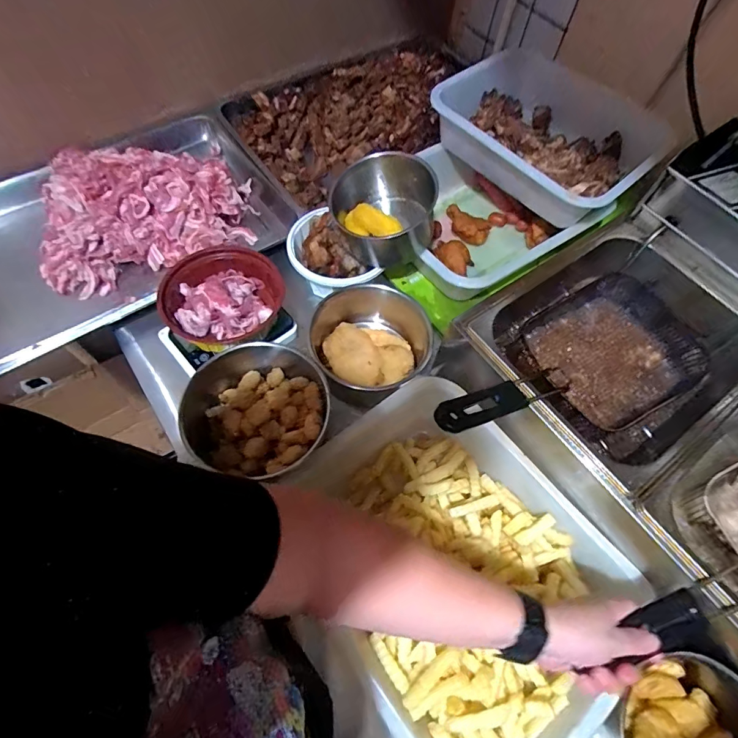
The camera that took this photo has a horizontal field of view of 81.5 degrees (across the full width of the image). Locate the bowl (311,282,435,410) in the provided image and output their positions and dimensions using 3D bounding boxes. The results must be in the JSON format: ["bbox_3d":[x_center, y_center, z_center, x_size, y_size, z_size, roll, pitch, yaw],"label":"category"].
[{"bbox_3d":[0.007,-0.036,0.648,0.160,0.090,0.204,-18,65,-12],"label":"bowl"}]

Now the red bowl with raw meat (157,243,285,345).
[{"bbox_3d":[-0.228,-0.111,0.671,0.167,0.089,0.180,1,62,-2],"label":"red bowl with raw meat"}]

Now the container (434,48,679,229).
[{"bbox_3d":[0.303,-0.392,0.747,0.210,0.126,0.346,-41,71,-21],"label":"container"}]

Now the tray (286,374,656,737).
[{"bbox_3d":[0.108,0.217,0.513,0.309,0.083,0.381,-30,68,-17],"label":"tray"}]

